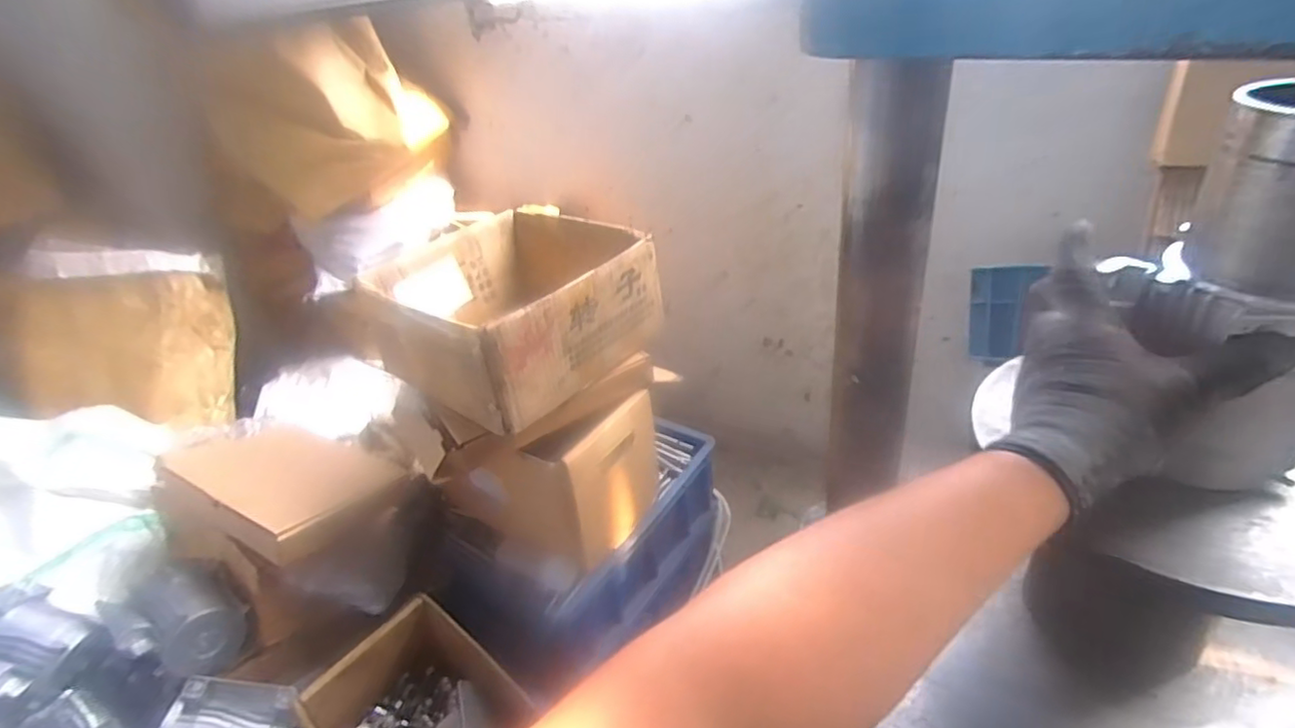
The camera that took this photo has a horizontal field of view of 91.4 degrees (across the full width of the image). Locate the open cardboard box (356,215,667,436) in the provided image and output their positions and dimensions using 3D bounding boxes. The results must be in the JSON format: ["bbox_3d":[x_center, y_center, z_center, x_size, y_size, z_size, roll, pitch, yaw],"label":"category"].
[{"bbox_3d":[-0.176,-0.076,0.842,0.281,0.136,0.311,19,41,35],"label":"open cardboard box"}]

